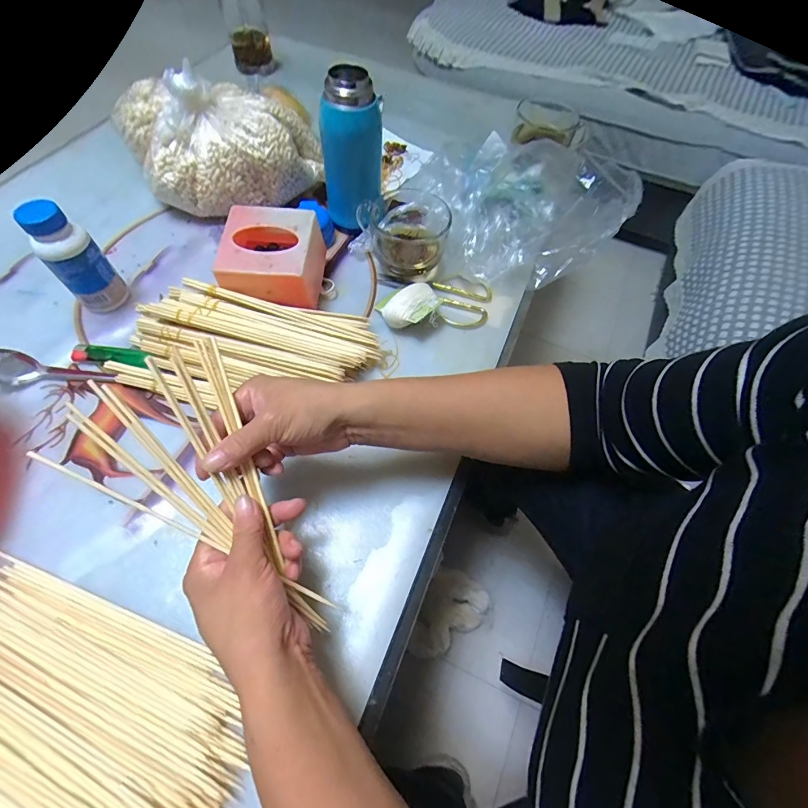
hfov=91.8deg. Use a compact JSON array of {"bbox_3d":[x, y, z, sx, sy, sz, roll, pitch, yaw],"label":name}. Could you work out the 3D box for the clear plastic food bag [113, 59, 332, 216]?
[{"bbox_3d":[-0.265,-0.379,0.581,0.268,0.143,0.156,-11,64,-11],"label":"clear plastic food bag"}]

